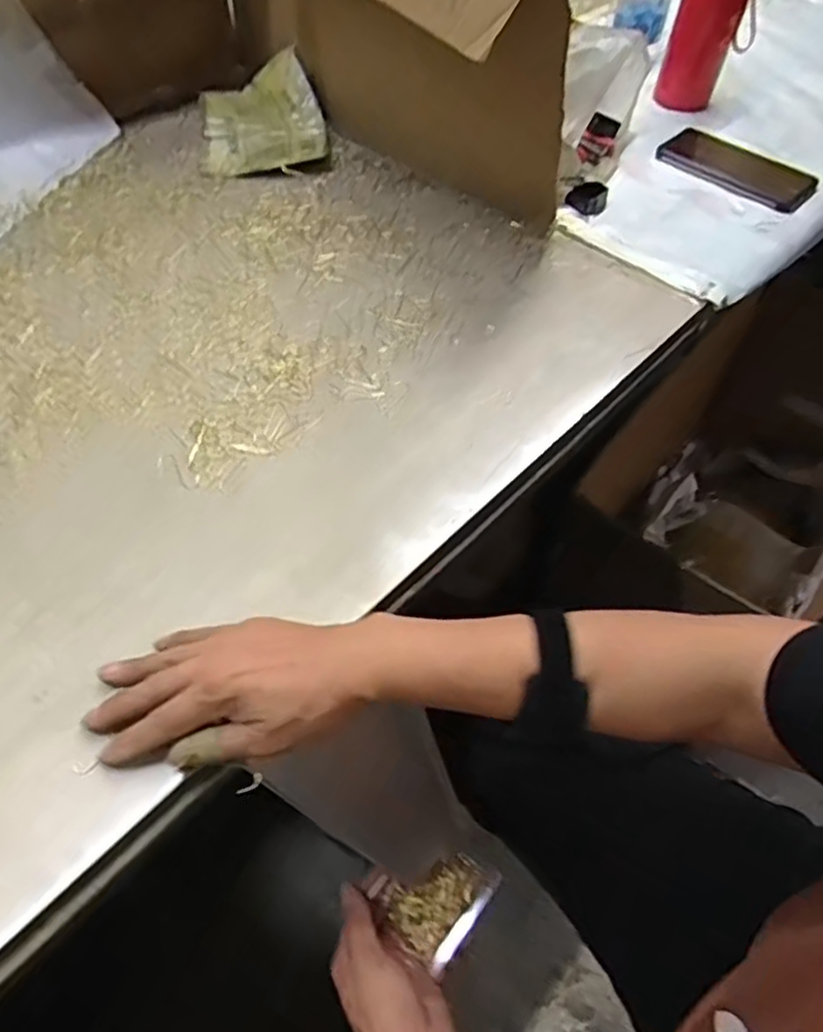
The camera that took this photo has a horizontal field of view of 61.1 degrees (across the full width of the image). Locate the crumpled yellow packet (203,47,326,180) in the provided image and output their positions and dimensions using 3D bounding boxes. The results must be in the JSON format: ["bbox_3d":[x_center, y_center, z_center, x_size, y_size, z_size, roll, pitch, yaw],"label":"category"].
[{"bbox_3d":[-0.171,-0.461,0.800,0.137,0.046,0.201,-9,55,-7],"label":"crumpled yellow packet"}]

